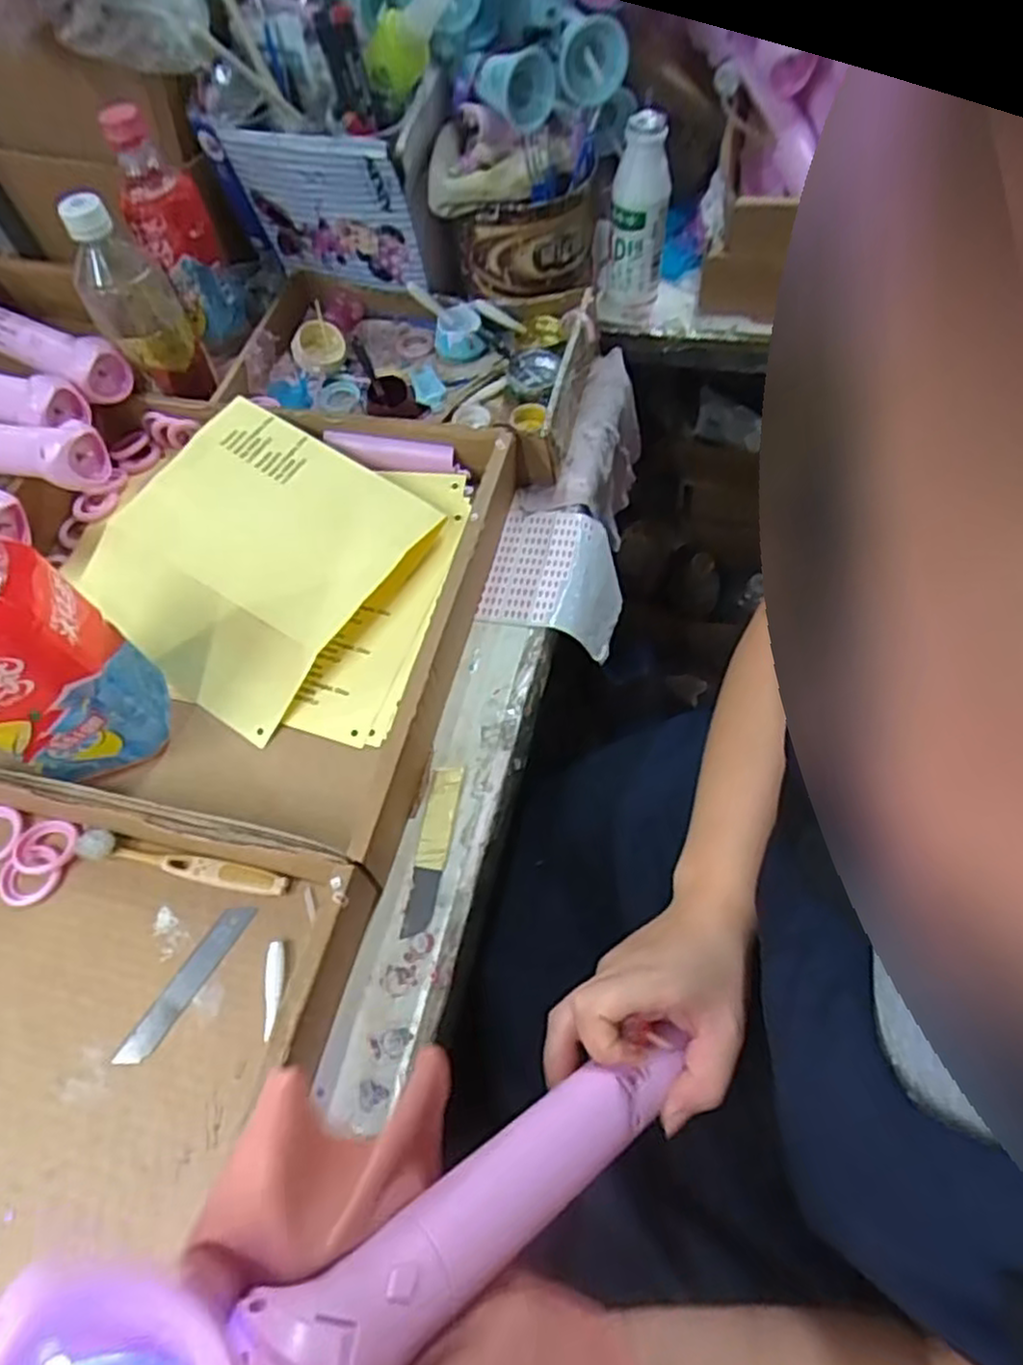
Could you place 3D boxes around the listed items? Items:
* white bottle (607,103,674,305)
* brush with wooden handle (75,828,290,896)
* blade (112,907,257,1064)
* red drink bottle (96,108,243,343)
[{"bbox_3d":[0.114,-0.416,0.664,0.050,0.152,0.043,3,60,5],"label":"white bottle"},{"bbox_3d":[-0.203,0.111,0.453,0.139,0.010,0.018,8,61,9],"label":"brush with wooden handle"},{"bbox_3d":[-0.186,0.170,0.422,0.019,0.004,0.098,27,65,18],"label":"blade"},{"bbox_3d":[-0.277,-0.375,0.612,0.065,0.171,0.067,-27,62,-11],"label":"red drink bottle"}]

